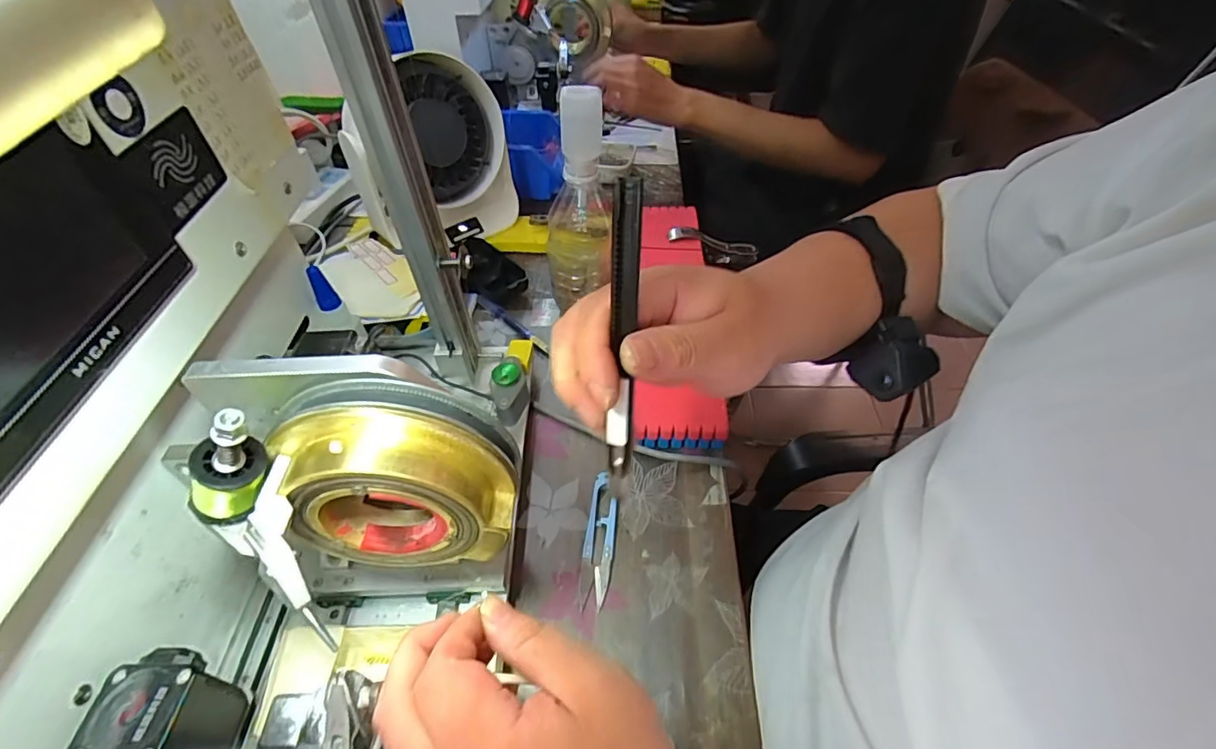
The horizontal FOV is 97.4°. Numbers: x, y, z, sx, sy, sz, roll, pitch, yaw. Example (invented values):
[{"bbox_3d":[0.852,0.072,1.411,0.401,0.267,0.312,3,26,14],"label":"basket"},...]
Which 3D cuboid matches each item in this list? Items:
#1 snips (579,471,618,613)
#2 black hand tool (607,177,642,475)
[{"bbox_3d":[-0.006,0.121,0.401,0.023,0.010,0.101,2,47,4],"label":"snips"},{"bbox_3d":[0.006,-0.013,0.213,0.010,0.122,0.007,1,24,-1],"label":"black hand tool"}]

